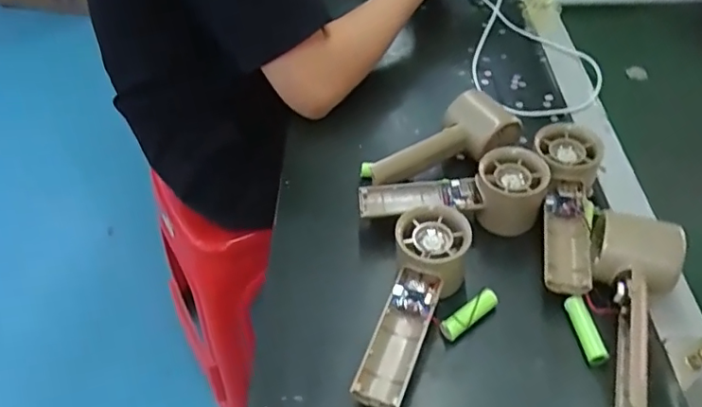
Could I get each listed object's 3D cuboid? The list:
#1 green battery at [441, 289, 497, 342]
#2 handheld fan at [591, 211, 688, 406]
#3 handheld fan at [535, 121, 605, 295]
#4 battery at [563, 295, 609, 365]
[{"bbox_3d":[0.091,0.085,0.428,0.056,0.015,0.015,-33,54,-25],"label":"green battery"},{"bbox_3d":[0.205,0.078,0.399,0.060,0.048,0.152,10,65,11],"label":"handheld fan"},{"bbox_3d":[0.178,0.004,0.469,0.054,0.053,0.157,9,48,11],"label":"handheld fan"},{"bbox_3d":[0.174,0.094,0.413,0.014,0.014,0.051,-7,47,-4],"label":"battery"}]

